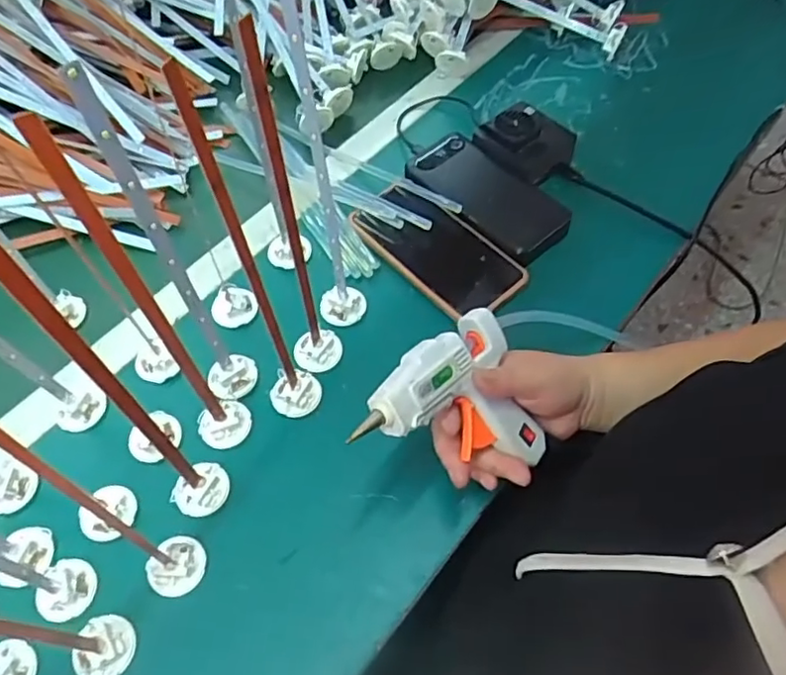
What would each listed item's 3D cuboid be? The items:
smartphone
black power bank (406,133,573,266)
[{"bbox_3d":[0.039,-0.079,0.559,0.160,0.014,0.071,38,66,23],"label":"smartphone"},{"bbox_3d":[0.086,-0.137,0.583,0.073,0.018,0.168,-38,64,-20],"label":"black power bank"}]

